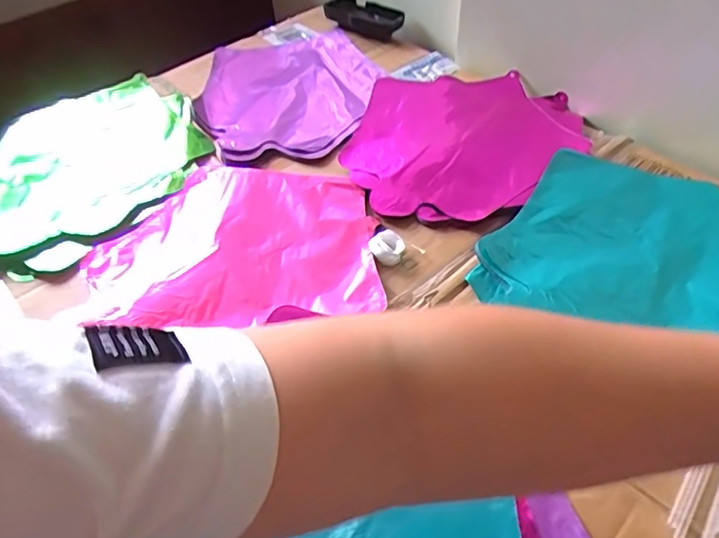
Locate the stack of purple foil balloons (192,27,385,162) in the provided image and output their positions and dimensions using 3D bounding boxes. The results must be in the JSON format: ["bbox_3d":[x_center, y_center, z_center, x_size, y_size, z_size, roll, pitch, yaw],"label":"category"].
[{"bbox_3d":[-0.080,-0.213,0.619,0.199,0.019,0.261,-6,48,-3],"label":"stack of purple foil balloons"}]

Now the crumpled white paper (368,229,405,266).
[{"bbox_3d":[0.023,-0.020,0.455,0.028,0.014,0.029,-1,48,2],"label":"crumpled white paper"}]

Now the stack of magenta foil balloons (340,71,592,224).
[{"bbox_3d":[0.108,-0.136,0.555,0.223,0.010,0.252,10,49,12],"label":"stack of magenta foil balloons"}]

